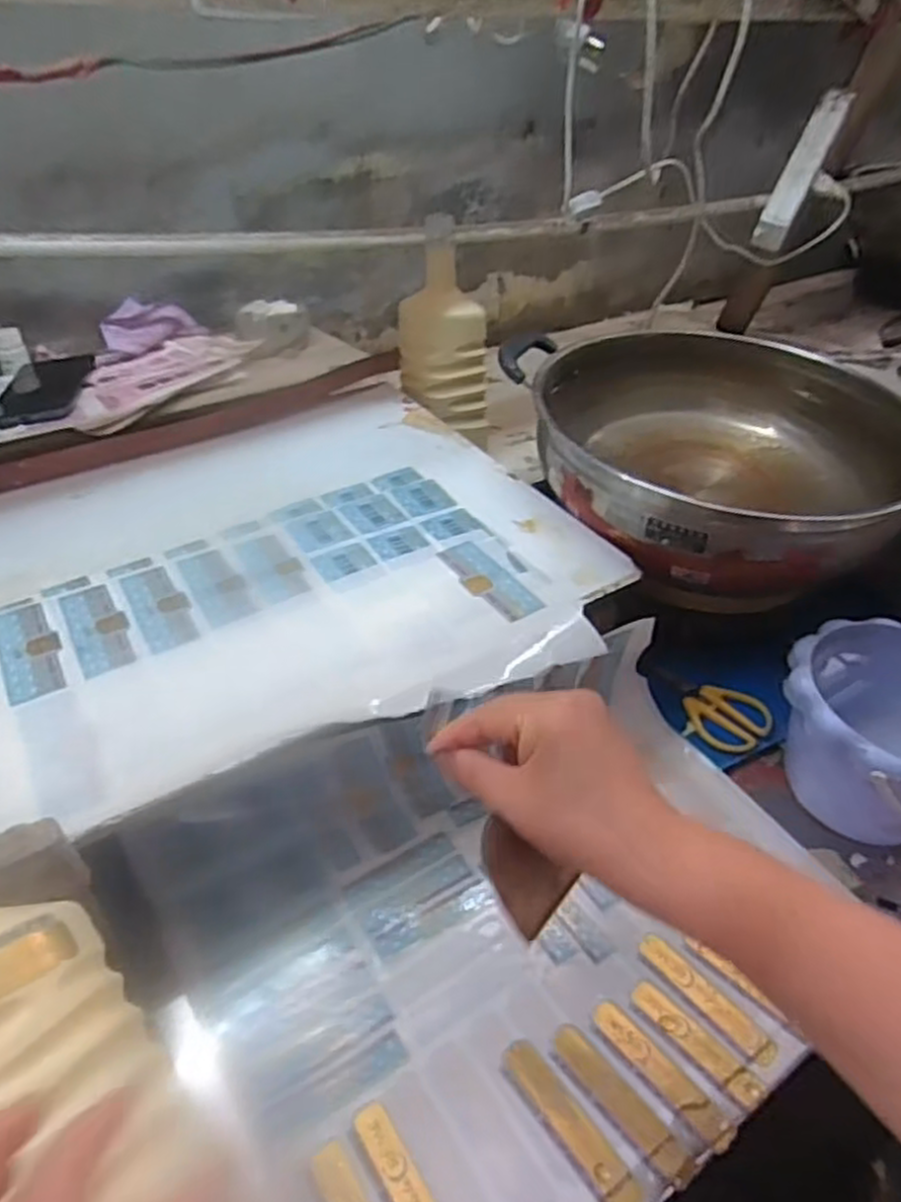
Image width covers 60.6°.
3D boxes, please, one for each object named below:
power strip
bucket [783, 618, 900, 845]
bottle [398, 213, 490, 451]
[{"bbox_3d":[0.385,-0.468,0.842,0.039,0.172,0.035,28,10,21],"label":"power strip"},{"bbox_3d":[0.316,0.105,0.567,0.148,0.118,0.149,4,43,-3],"label":"bucket"},{"bbox_3d":[-0.010,-0.274,0.799,0.069,0.219,0.084,-21,26,-26],"label":"bottle"}]

